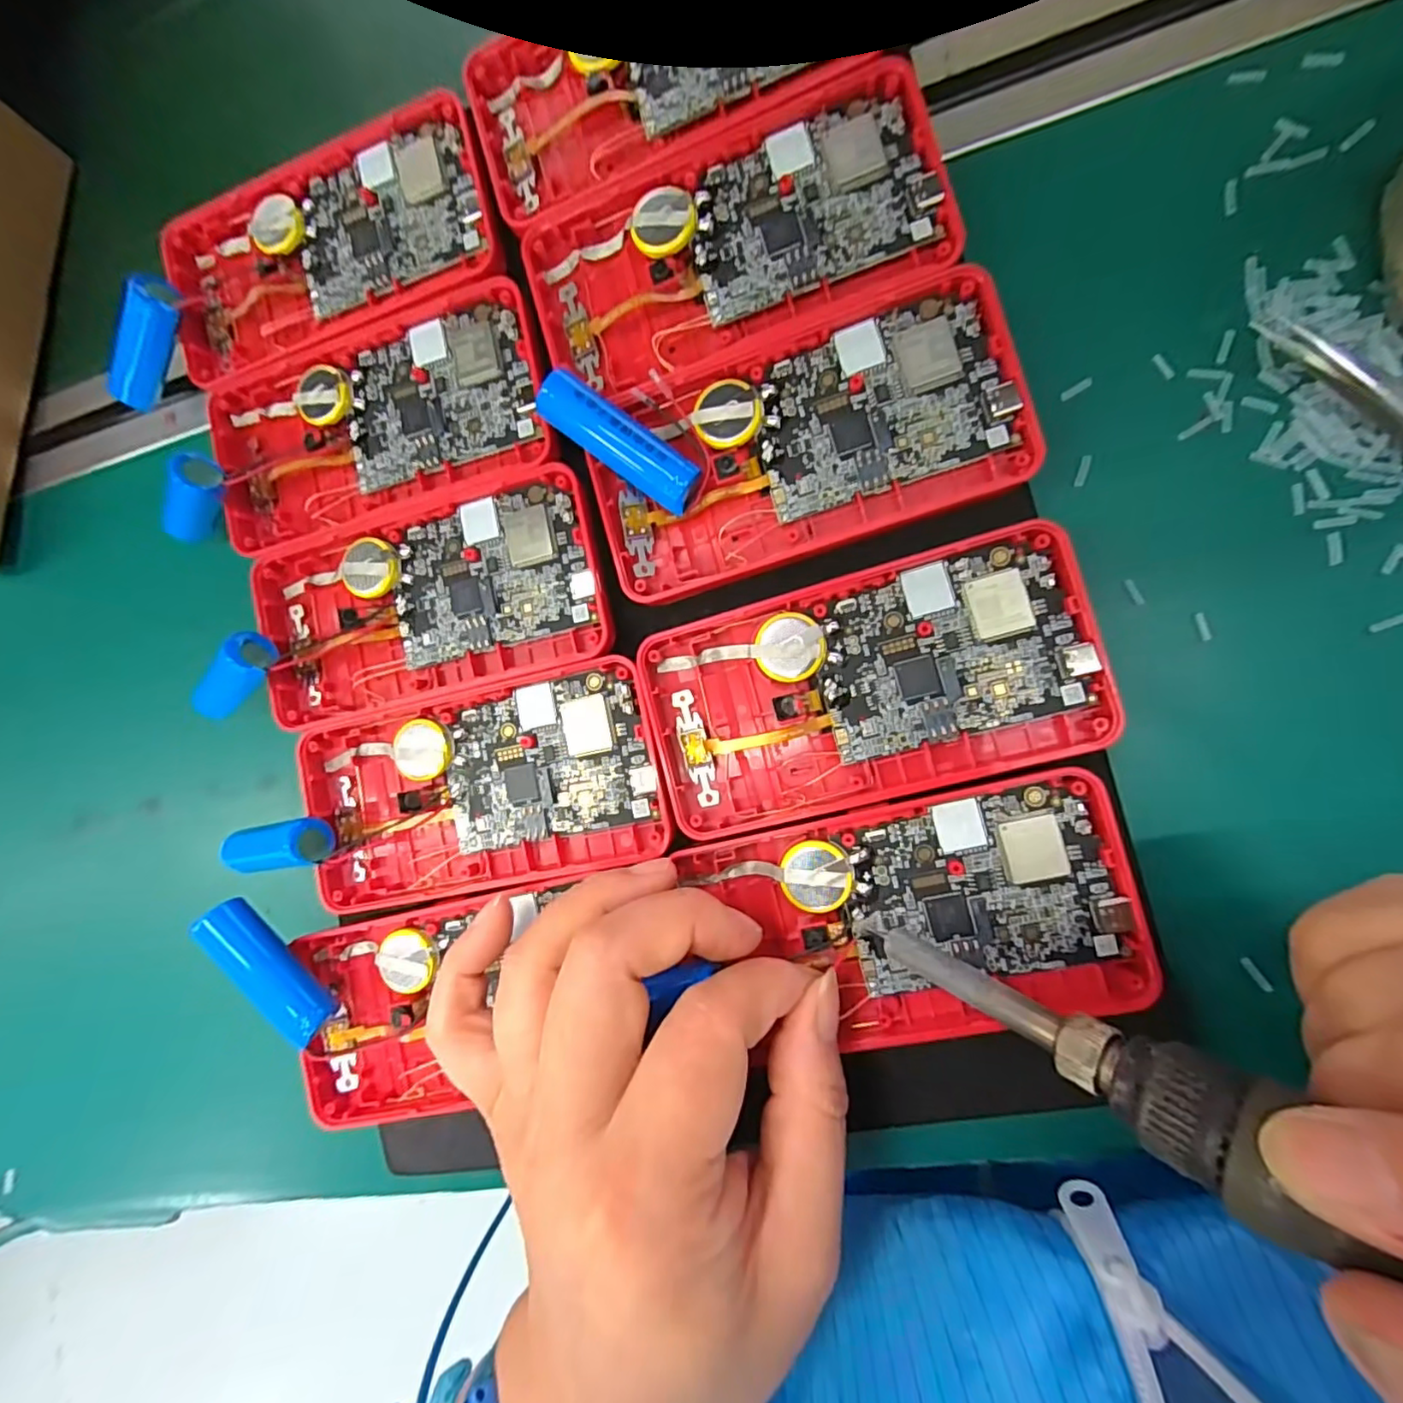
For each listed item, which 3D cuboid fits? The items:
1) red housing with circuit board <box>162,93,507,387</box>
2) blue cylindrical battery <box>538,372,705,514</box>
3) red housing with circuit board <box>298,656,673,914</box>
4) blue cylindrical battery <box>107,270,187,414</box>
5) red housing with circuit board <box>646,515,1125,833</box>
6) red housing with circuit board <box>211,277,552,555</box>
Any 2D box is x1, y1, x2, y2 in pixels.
[{"bbox_3d":[-0.128,-0.156,0.205,0.121,0.017,0.065,-14,85,11],"label":"red housing with circuit board"},{"bbox_3d":[-0.023,-0.075,0.175,0.050,0.014,0.015,36,93,-4],"label":"blue cylindrical battery"},{"bbox_3d":[-0.071,0.028,0.192,0.119,0.018,0.062,-13,85,11],"label":"red housing with circuit board"},{"bbox_3d":[-0.199,-0.125,0.212,0.052,0.015,0.015,-30,85,35],"label":"blue cylindrical battery"},{"bbox_3d":[0.044,-0.003,0.166,0.119,0.010,0.061,-15,85,11],"label":"red housing with circuit board"},{"bbox_3d":[-0.109,-0.092,0.202,0.120,0.018,0.058,-14,85,11],"label":"red housing with circuit board"}]

